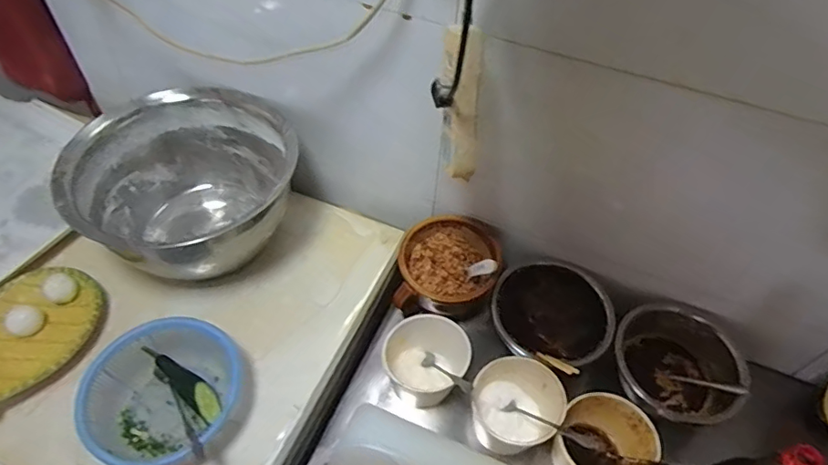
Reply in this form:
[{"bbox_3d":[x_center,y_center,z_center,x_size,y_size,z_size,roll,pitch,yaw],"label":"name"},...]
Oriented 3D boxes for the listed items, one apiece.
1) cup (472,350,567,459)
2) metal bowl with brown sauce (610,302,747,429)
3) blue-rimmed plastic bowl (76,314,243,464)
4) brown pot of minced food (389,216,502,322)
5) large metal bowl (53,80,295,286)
[{"bbox_3d":[0.133,0.231,0.717,0.110,0.108,0.109,1,52,-2],"label":"cup"},{"bbox_3d":[0.369,0.188,0.747,0.172,0.083,0.152,26,55,17],"label":"metal bowl with brown sauce"},{"bbox_3d":[-0.302,0.199,0.643,0.173,0.072,0.181,1,52,-2],"label":"blue-rimmed plastic bowl"},{"bbox_3d":[0.051,0.058,0.815,0.144,0.124,0.133,1,52,-2],"label":"brown pot of minced food"},{"bbox_3d":[-0.323,-0.062,0.793,0.298,0.190,0.277,1,52,-2],"label":"large metal bowl"}]

